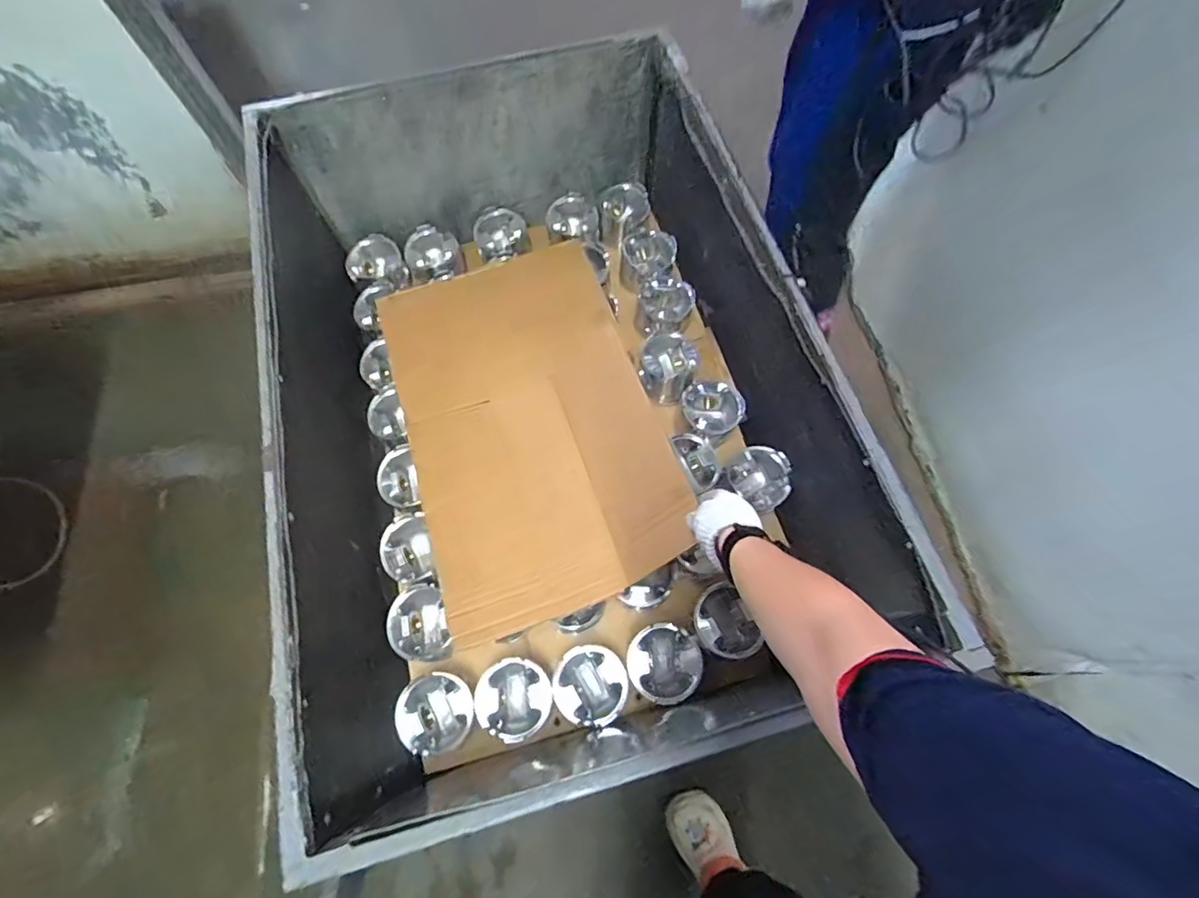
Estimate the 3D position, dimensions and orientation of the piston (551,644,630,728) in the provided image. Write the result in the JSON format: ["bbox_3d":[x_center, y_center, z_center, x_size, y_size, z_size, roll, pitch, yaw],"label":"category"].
[{"bbox_3d":[-0.014,0.368,0.841,0.108,0.081,0.111,-28,71,-14],"label":"piston"}]

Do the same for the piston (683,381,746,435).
[{"bbox_3d":[0.210,-0.079,1.016,0.107,0.074,0.111,1,66,-2],"label":"piston"}]

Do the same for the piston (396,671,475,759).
[{"bbox_3d":[-0.246,0.403,0.828,0.111,0.061,0.112,1,66,-2],"label":"piston"}]

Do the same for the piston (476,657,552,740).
[{"bbox_3d":[-0.130,0.388,0.843,0.109,0.099,0.107,1,66,-2],"label":"piston"}]

